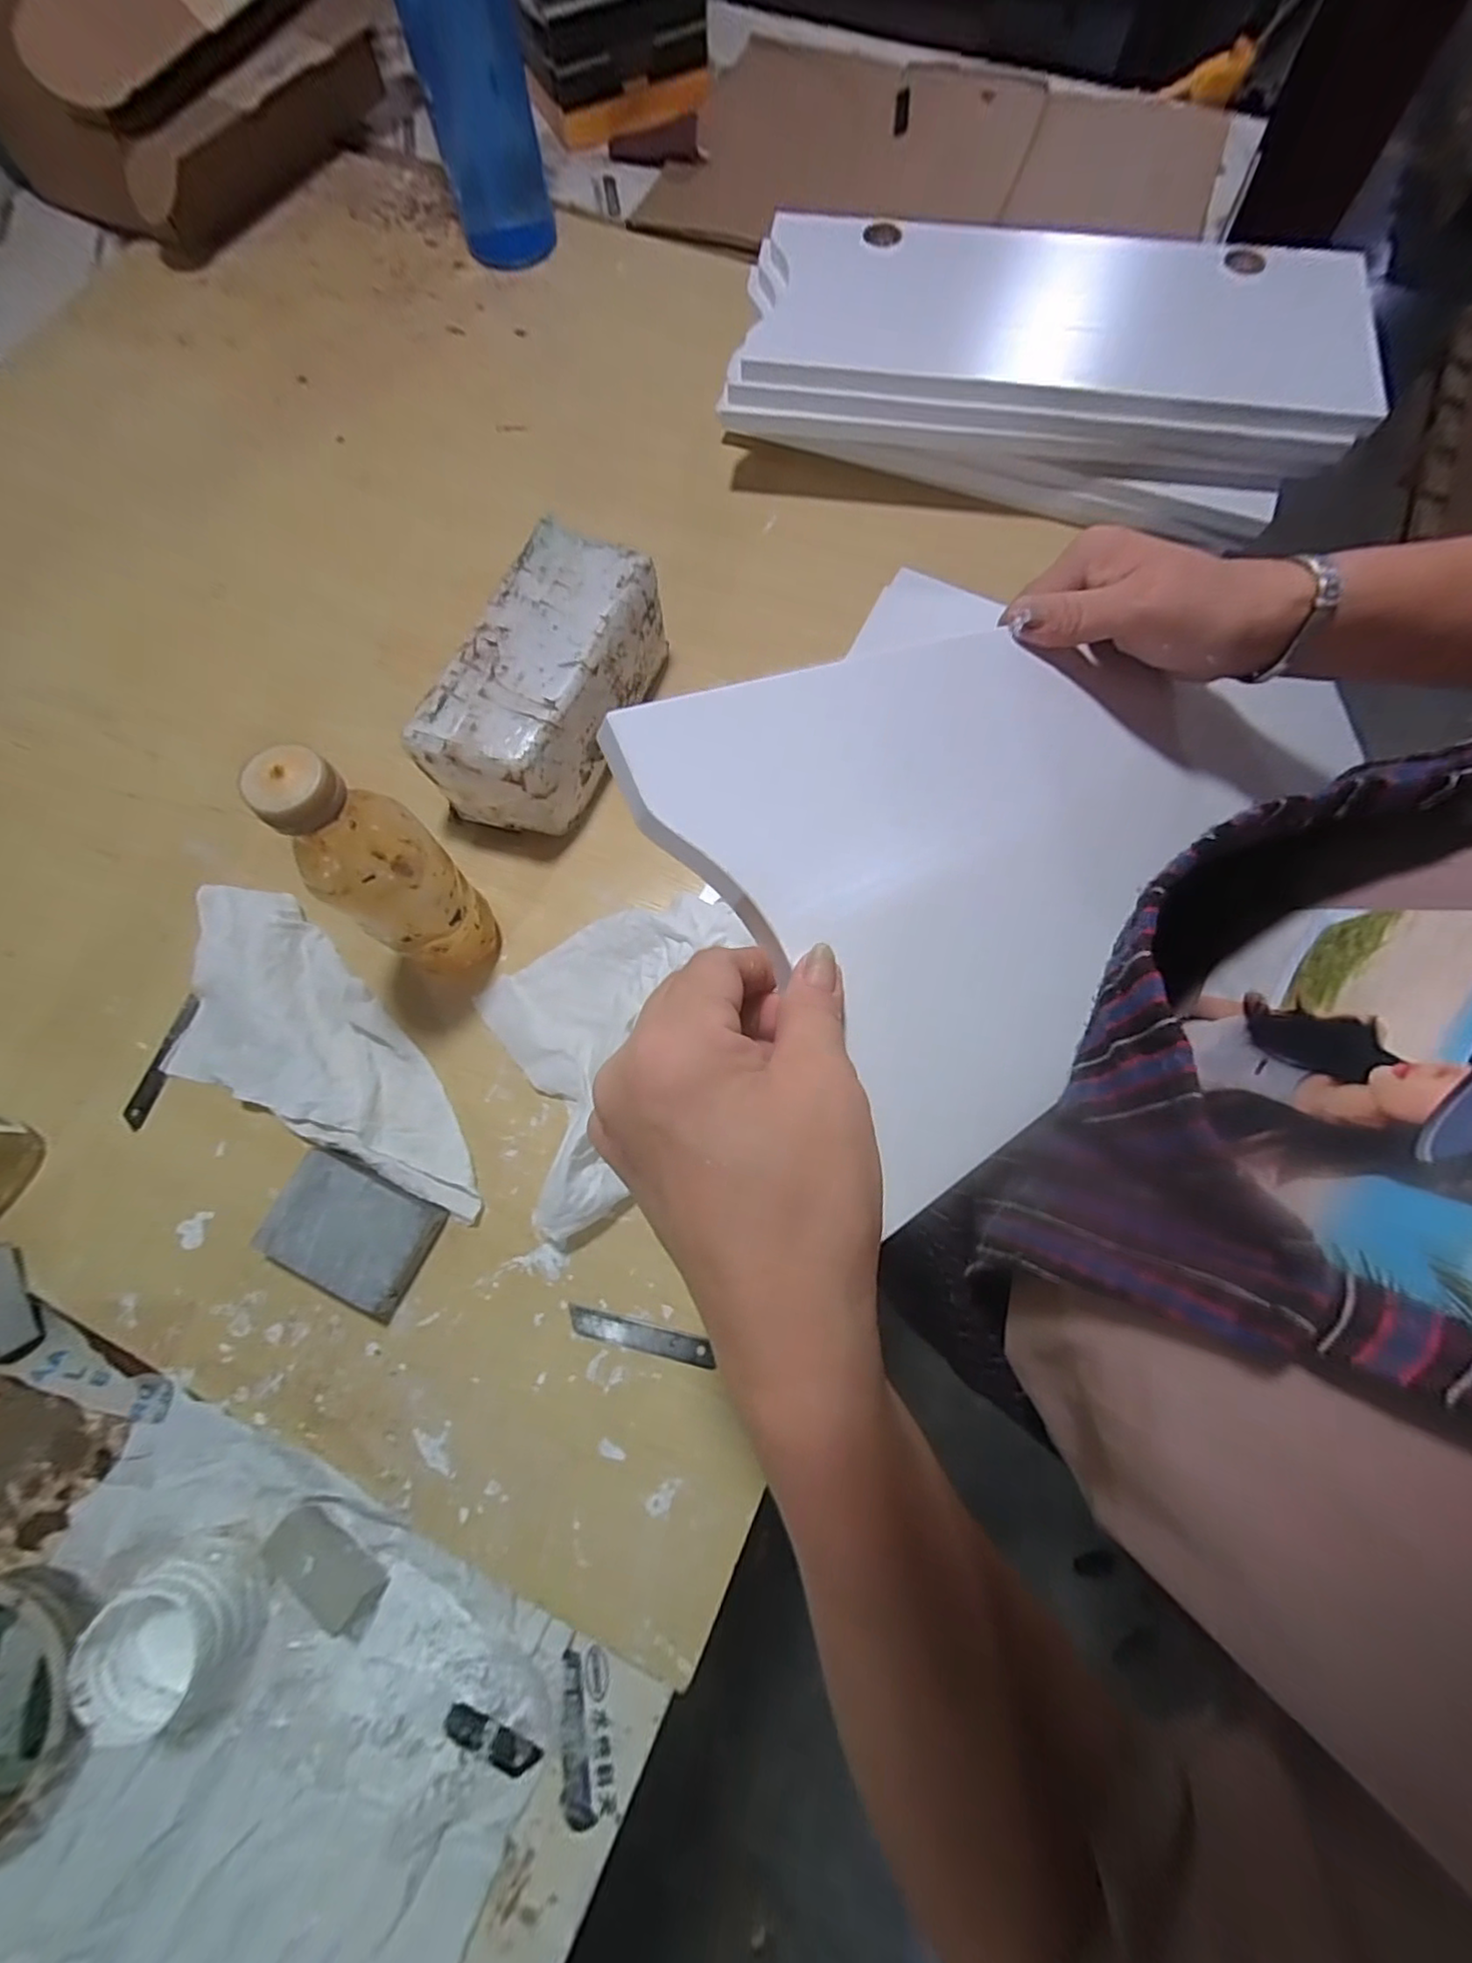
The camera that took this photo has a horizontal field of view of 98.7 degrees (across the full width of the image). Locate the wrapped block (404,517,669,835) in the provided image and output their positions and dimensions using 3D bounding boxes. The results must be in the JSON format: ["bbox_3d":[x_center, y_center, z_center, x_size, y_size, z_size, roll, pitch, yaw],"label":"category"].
[{"bbox_3d":[-0.141,-0.223,0.494,0.104,0.105,0.220,20,74,6],"label":"wrapped block"}]

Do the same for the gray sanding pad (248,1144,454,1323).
[{"bbox_3d":[-0.252,0.163,0.416,0.100,0.029,0.071,25,75,8],"label":"gray sanding pad"}]

